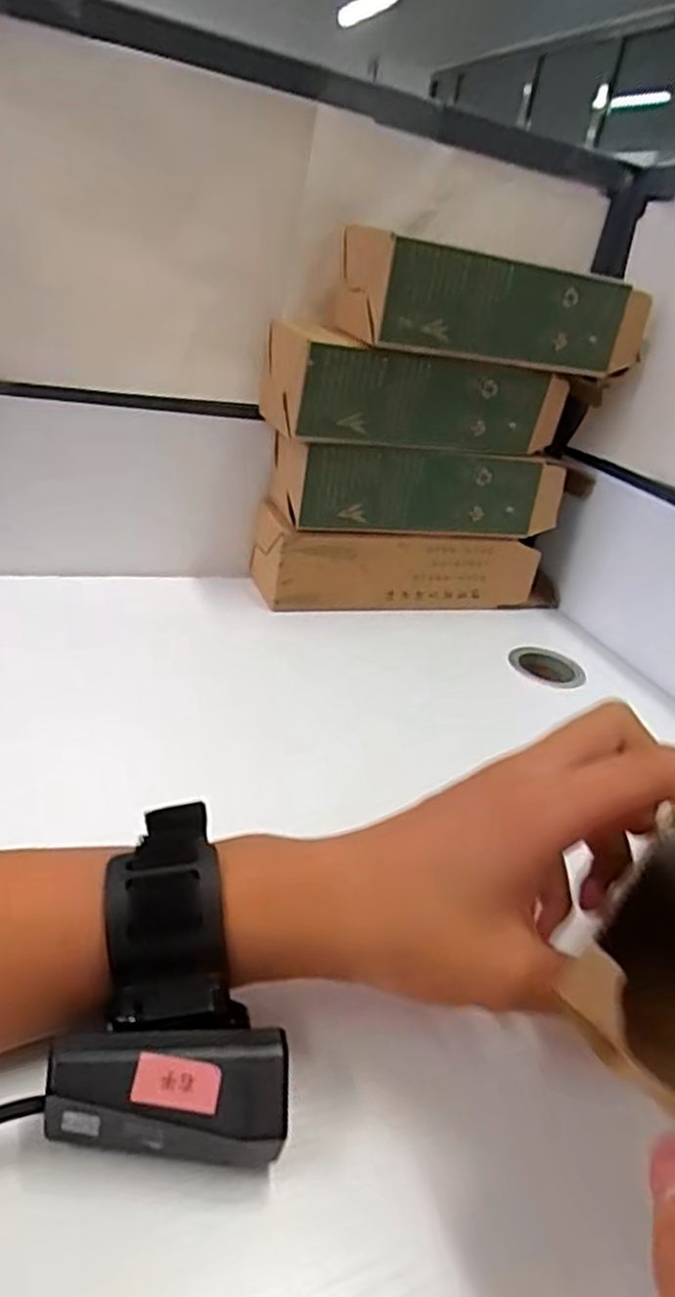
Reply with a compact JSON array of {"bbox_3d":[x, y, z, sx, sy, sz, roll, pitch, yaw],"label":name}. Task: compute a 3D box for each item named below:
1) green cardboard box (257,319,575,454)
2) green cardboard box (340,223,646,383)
[{"bbox_3d":[0.060,-0.187,0.552,0.236,0.064,0.069,-4,31,-28],"label":"green cardboard box"},{"bbox_3d":[0.112,-0.241,0.531,0.240,0.064,0.067,-4,31,-28],"label":"green cardboard box"}]

